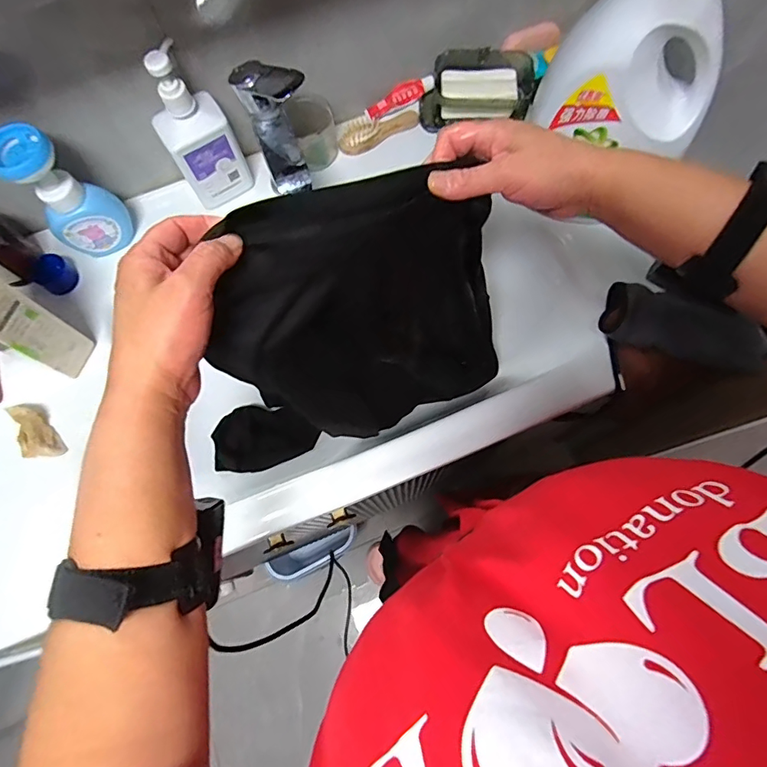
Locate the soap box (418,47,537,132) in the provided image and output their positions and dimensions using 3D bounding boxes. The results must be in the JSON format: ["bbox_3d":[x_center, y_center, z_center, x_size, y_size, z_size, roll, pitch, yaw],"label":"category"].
[{"bbox_3d":[0.131,-0.408,0.671,0.155,0.057,0.093,7,73,5],"label":"soap box"}]

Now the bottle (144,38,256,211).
[{"bbox_3d":[-0.228,-0.301,0.578,0.084,0.191,0.047,-36,74,-9],"label":"bottle"}]

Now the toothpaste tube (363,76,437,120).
[{"bbox_3d":[0.024,-0.413,0.691,0.103,0.027,0.034,-19,71,16],"label":"toothpaste tube"}]

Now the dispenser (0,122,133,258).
[{"bbox_3d":[-0.379,-0.224,0.572,0.059,0.158,0.081,42,78,14],"label":"dispenser"}]

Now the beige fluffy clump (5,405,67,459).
[{"bbox_3d":[-0.415,0.059,0.566,0.040,0.030,0.072,-36,74,-9],"label":"beige fluffy clump"}]

